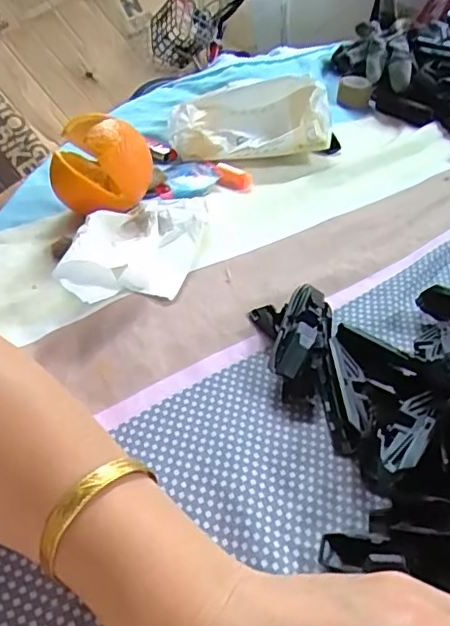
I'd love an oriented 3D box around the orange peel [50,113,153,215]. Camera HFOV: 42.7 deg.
[{"bbox_3d":[-0.097,-0.111,0.445,0.066,0.076,0.073,-27,48,-30],"label":"orange peel"}]

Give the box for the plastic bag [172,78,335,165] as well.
[{"bbox_3d":[0.023,-0.184,0.548,0.150,0.053,0.084,-6,41,-8],"label":"plastic bag"}]

